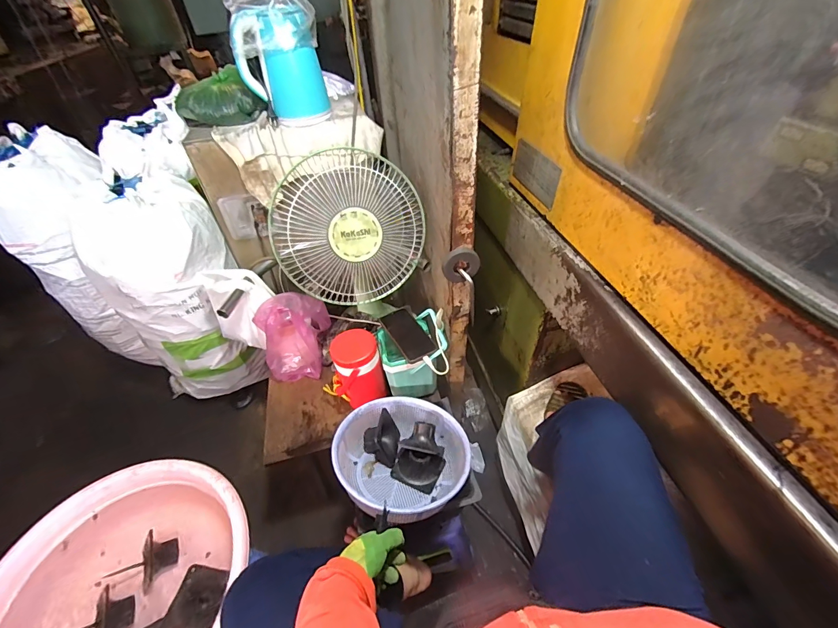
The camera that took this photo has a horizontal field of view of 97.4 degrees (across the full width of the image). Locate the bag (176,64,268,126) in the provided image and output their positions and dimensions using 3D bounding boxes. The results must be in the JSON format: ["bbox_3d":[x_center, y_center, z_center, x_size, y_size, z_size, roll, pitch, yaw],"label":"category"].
[{"bbox_3d":[-0.555,-0.592,1.017,0.189,0.093,0.206,-33,50,-26],"label":"bag"}]

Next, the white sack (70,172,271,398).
[{"bbox_3d":[-0.737,-0.016,1.187,0.392,0.750,0.347,-26,48,-21],"label":"white sack"}]

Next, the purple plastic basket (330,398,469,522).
[{"bbox_3d":[-0.037,0.291,0.741,0.263,0.095,0.263,7,30,-4],"label":"purple plastic basket"}]

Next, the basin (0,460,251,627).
[{"bbox_3d":[-0.495,0.475,0.620,0.403,0.117,0.407,-2,44,2],"label":"basin"}]

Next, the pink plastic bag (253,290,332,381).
[{"bbox_3d":[-0.333,0.048,0.975,0.146,0.211,0.166,7,45,12],"label":"pink plastic bag"}]

